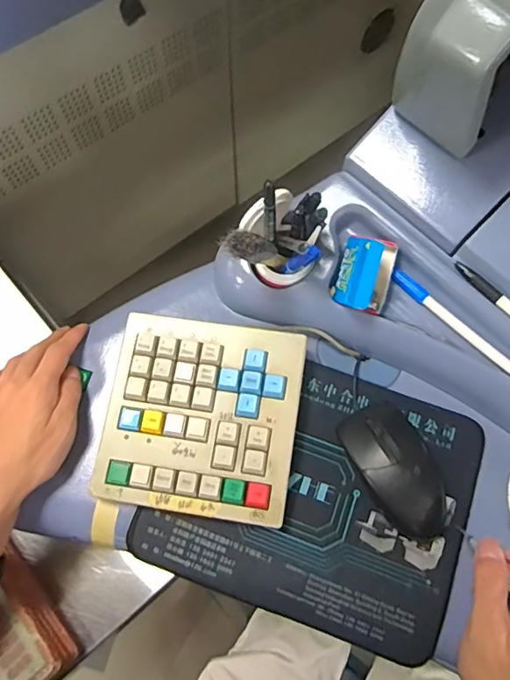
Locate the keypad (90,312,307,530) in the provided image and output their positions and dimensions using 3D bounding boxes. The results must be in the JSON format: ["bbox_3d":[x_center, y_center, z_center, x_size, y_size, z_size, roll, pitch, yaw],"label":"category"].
[{"bbox_3d":[-0.043,0.063,0.434,0.153,0.036,0.153,9,70,4],"label":"keypad"}]

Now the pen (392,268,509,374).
[{"bbox_3d":[0.168,-0.008,0.422,0.012,0.009,0.144,-42,75,-14],"label":"pen"}]

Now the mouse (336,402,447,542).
[{"bbox_3d":[0.114,0.104,0.419,0.058,0.037,0.111,-22,71,-7],"label":"mouse"}]

